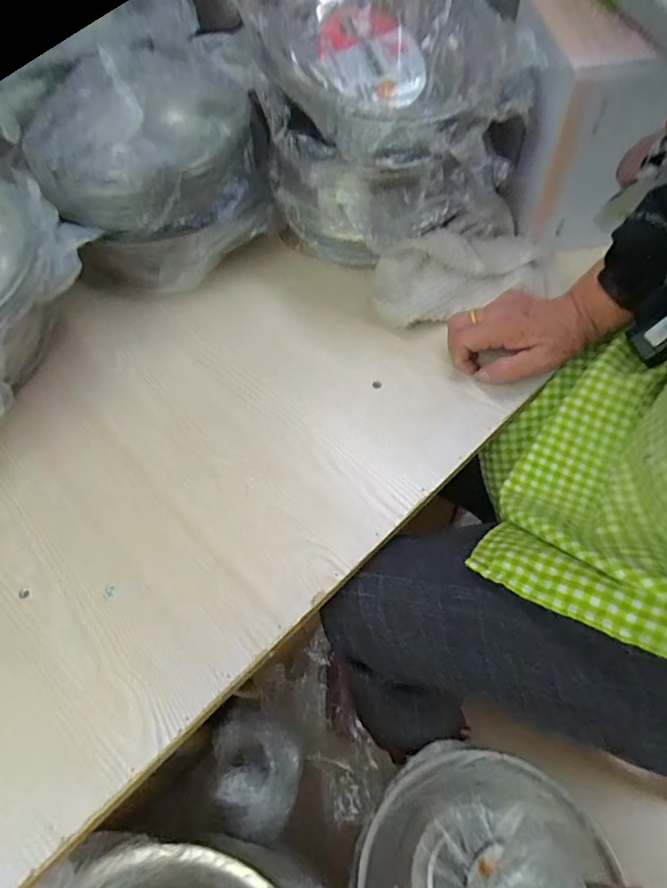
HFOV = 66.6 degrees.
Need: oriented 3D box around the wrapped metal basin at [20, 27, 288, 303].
[{"bbox_3d":[-0.187,-0.287,0.521,0.207,0.127,0.215,-21,59,-9],"label":"wrapped metal basin"}]

